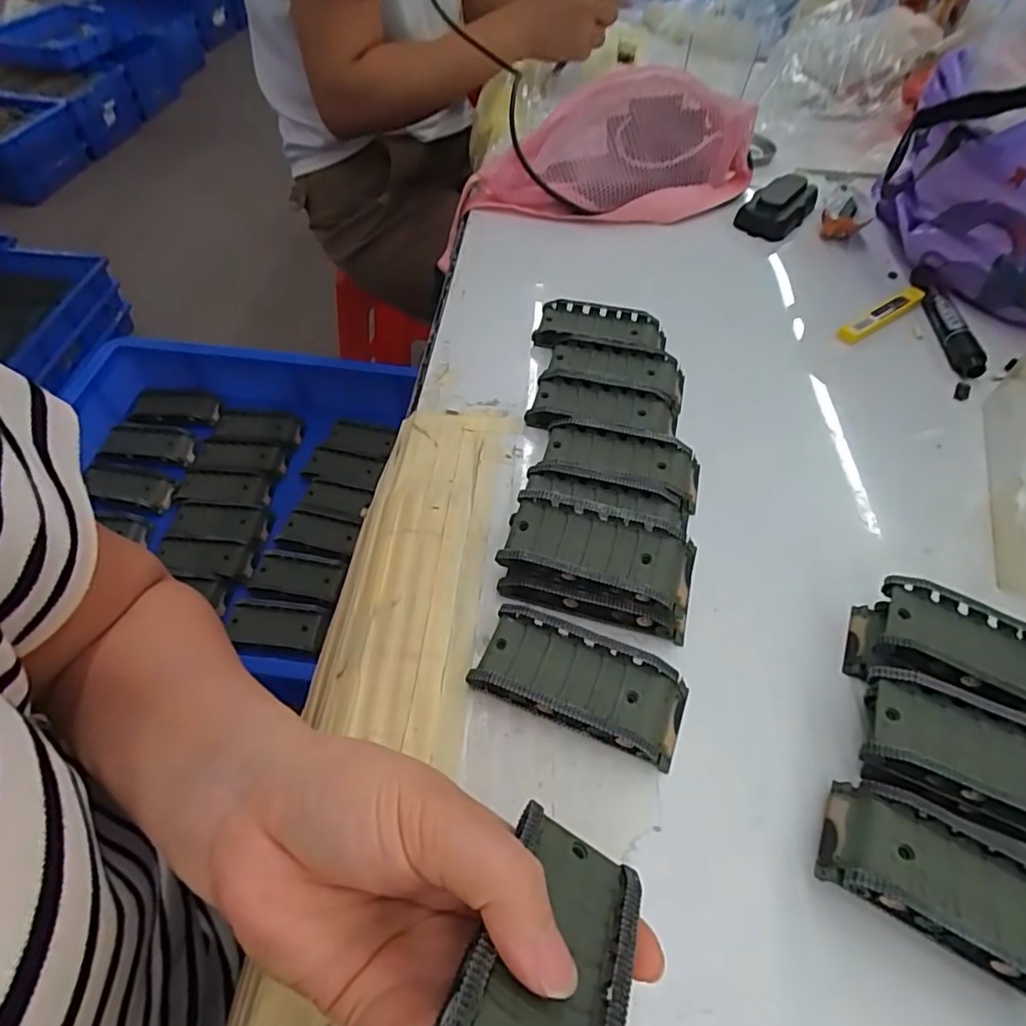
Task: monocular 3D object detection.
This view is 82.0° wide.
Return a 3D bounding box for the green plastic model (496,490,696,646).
[{"bbox_3d":[0.044,0.027,0.309,0.097,0.033,0.052,16,53,10],"label":"green plastic model"}]

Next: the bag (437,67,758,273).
[{"bbox_3d":[0.088,-0.342,0.576,0.318,0.113,0.130,-14,55,-15],"label":"bag"}]

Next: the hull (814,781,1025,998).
[{"bbox_3d":[0.171,0.145,0.226,0.094,0.034,0.048,26,56,16],"label":"hull"}]

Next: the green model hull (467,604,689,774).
[{"bbox_3d":[0.033,0.080,0.279,0.096,0.019,0.043,20,54,12],"label":"green model hull"}]

